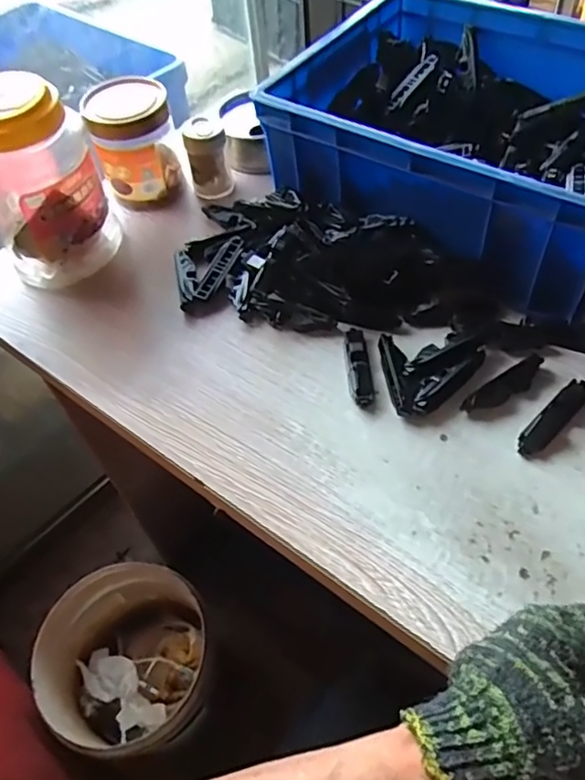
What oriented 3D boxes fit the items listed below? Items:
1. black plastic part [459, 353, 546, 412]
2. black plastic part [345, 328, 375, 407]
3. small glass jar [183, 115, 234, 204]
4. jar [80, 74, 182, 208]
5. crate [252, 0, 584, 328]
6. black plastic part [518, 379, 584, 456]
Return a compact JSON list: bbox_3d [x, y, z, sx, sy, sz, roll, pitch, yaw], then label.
[{"bbox_3d":[0.168,-0.003,0.473,0.075,0.016,0.019,-26,56,-13],"label":"black plastic part"},{"bbox_3d":[0.055,-0.023,0.503,0.019,0.012,0.082,-6,54,1],"label":"black plastic part"},{"bbox_3d":[-0.092,-0.253,0.651,0.044,0.076,0.042,-3,54,4],"label":"small glass jar"},{"bbox_3d":[-0.165,-0.262,0.632,0.082,0.102,0.068,-18,55,-8],"label":"jar"},{"bbox_3d":[0.176,-0.248,0.574,0.337,0.112,0.269,29,62,23],"label":"crate"},{"bbox_3d":[0.201,0.021,0.459,0.078,0.010,0.020,-39,60,-21],"label":"black plastic part"}]

